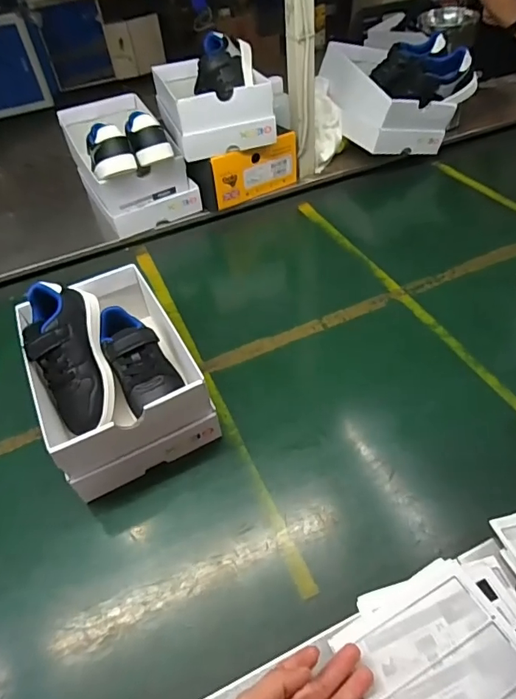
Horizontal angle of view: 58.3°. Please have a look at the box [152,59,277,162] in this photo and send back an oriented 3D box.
[{"bbox_3d":[-0.094,-0.507,0.946,0.191,0.103,0.265,-16,47,-10],"label":"box"}]

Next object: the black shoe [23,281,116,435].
[{"bbox_3d":[-0.244,0.007,0.597,0.088,0.065,0.199,-18,76,-12],"label":"black shoe"}]

